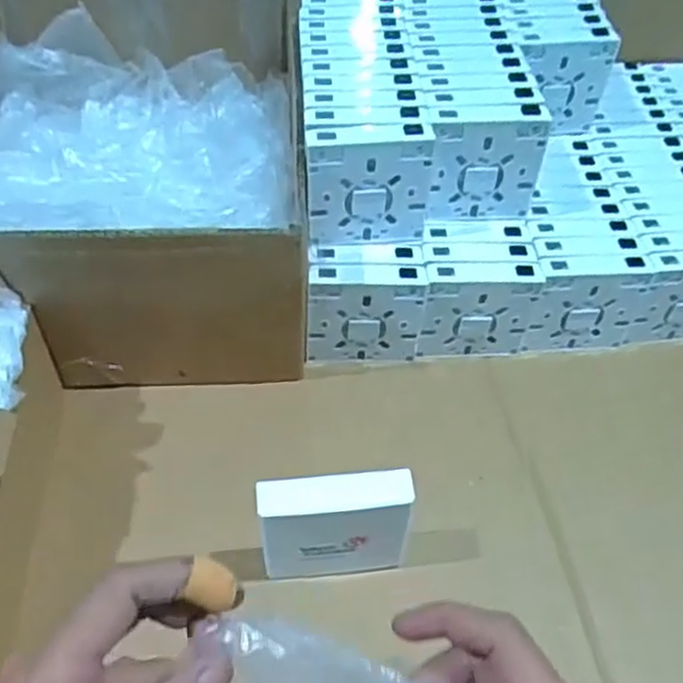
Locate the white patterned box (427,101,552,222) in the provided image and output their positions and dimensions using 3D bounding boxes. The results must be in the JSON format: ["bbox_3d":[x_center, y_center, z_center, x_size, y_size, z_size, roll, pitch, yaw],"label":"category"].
[{"bbox_3d":[0.105,-0.130,0.518,0.086,0.090,0.024,-4,50,-7],"label":"white patterned box"}]

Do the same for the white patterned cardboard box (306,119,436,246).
[{"bbox_3d":[0.018,-0.108,0.493,0.084,0.089,0.022,-5,50,-8],"label":"white patterned cardboard box"}]

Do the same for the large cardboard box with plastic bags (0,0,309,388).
[{"bbox_3d":[-0.189,-0.140,0.565,0.298,0.143,0.322,-2,49,-5],"label":"large cardboard box with plastic bags"}]

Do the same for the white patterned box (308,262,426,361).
[{"bbox_3d":[0.018,-0.020,0.529,0.085,0.083,0.024,-3,50,-6],"label":"white patterned box"}]

